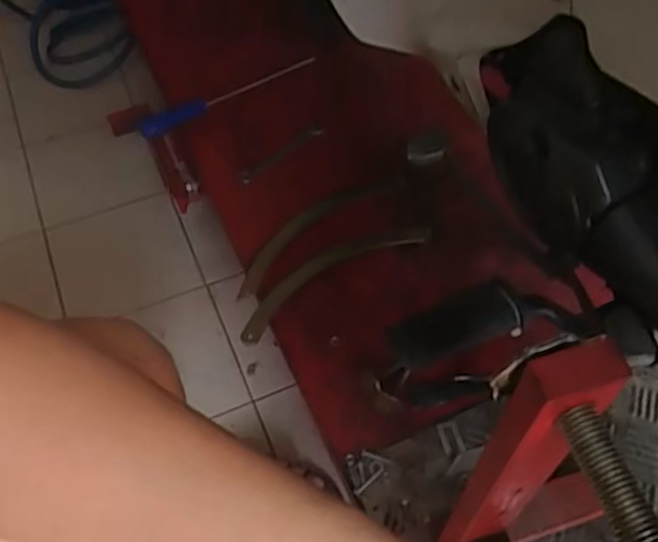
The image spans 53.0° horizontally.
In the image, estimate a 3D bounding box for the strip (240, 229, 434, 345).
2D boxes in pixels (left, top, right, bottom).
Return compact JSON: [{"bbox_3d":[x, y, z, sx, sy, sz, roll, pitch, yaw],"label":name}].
[{"bbox_3d":[0.003,-0.002,0.749,0.253,0.012,0.055,-29,60,-18],"label":"strip"}]

